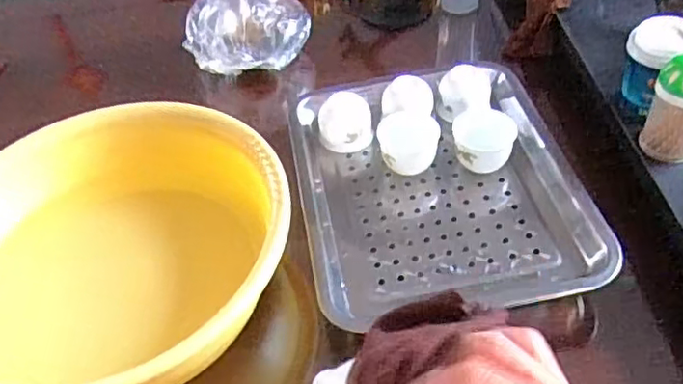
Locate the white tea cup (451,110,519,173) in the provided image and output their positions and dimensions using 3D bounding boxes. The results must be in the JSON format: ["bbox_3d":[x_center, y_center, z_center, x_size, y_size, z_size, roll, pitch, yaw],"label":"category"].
[{"bbox_3d":[0.129,-0.041,0.575,0.054,0.052,0.045,5,48,12],"label":"white tea cup"}]

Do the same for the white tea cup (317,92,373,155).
[{"bbox_3d":[0.003,-0.068,0.614,0.053,0.039,0.049,-5,46,3],"label":"white tea cup"}]

